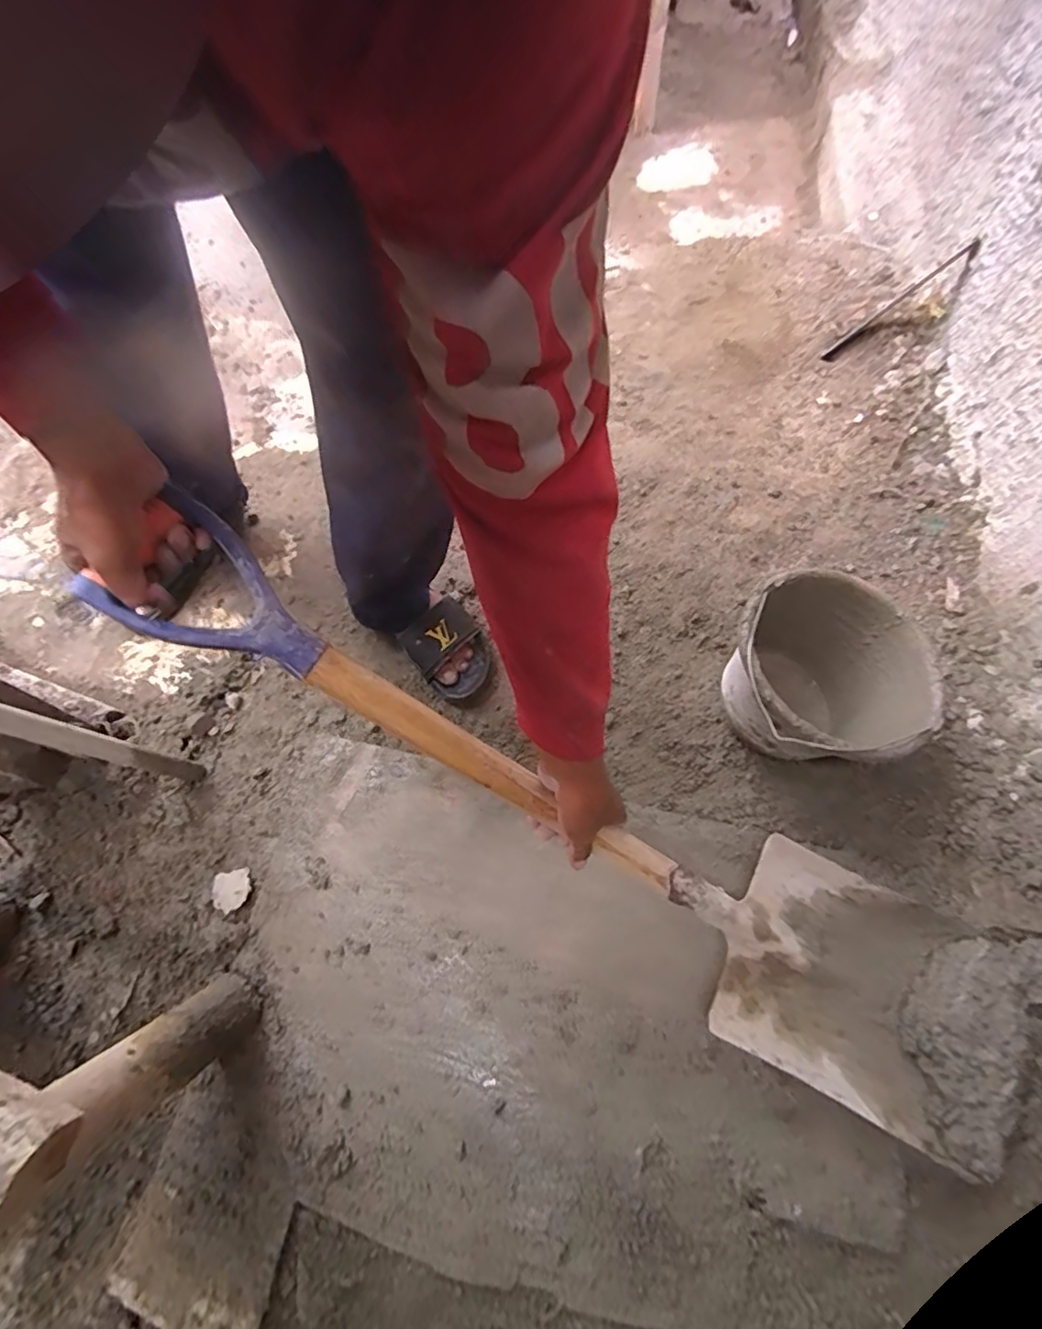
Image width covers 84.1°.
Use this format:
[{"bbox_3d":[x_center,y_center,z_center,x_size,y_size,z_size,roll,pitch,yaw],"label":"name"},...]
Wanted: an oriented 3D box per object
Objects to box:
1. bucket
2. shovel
[{"bbox_3d":[0.370,0.021,0.731,0.226,0.175,0.228,-1,66,1],"label":"bucket"},{"bbox_3d":[0.100,0.153,0.553,0.943,0.100,0.218,37,70,-13],"label":"shovel"}]

